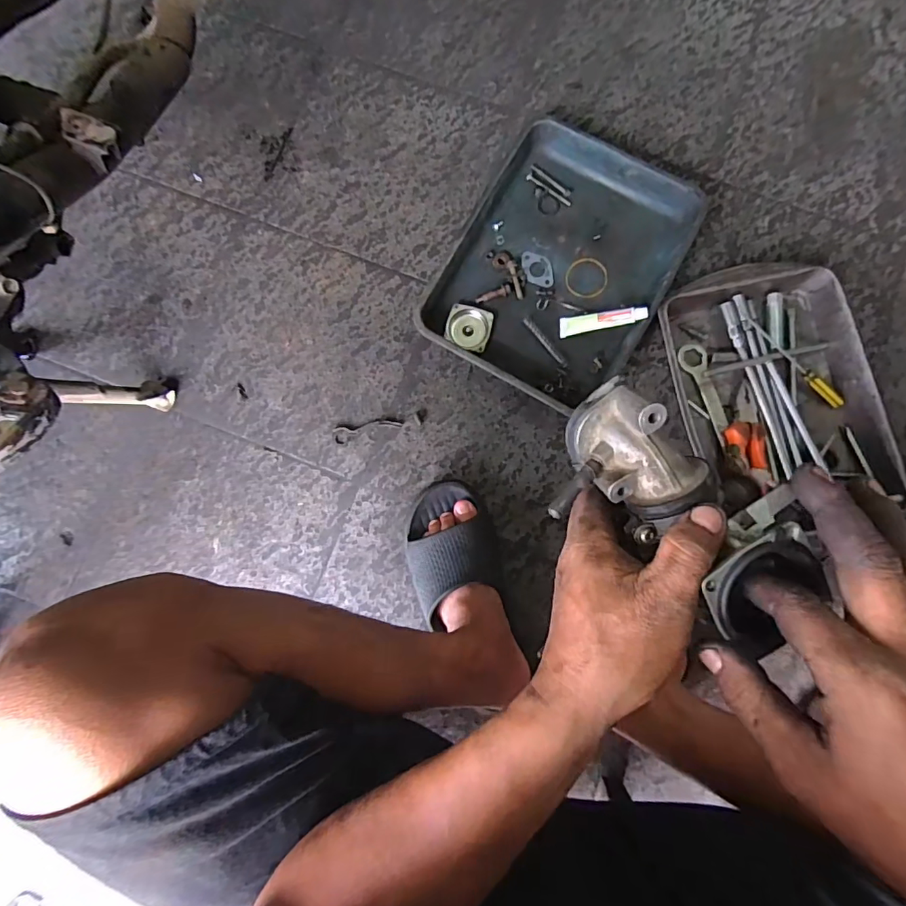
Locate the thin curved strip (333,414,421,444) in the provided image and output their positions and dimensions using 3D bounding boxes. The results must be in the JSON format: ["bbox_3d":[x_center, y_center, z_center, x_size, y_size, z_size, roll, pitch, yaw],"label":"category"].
[{"bbox_3d":[-0.102,-0.032,0.644,0.116,0.004,0.021,-10,83,-1],"label":"thin curved strip"}]

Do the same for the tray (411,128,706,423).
[{"bbox_3d":[0.145,-0.249,0.651,0.267,0.048,0.345,28,84,4],"label":"tray"}]

